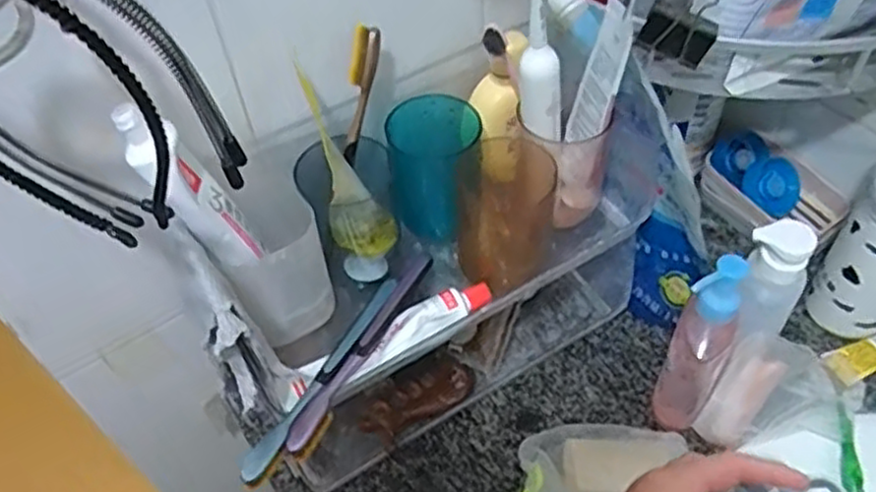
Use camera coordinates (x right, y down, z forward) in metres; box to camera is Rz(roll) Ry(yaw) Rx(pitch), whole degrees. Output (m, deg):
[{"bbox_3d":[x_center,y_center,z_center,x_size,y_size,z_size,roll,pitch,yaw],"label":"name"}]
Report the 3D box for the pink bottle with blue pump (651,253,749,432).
[{"bbox_3d":[0.192,0.077,0.545,0.043,0.184,0.051,26,57,23],"label":"pink bottle with blue pump"}]

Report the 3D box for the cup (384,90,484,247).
[{"bbox_3d":[0.000,-0.055,0.569,0.070,0.102,0.074,-4,51,1],"label":"cup"}]

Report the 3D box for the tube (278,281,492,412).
[{"bbox_3d":[-0.035,0.068,0.520,0.162,0.029,0.038,-24,53,-15],"label":"tube"}]

